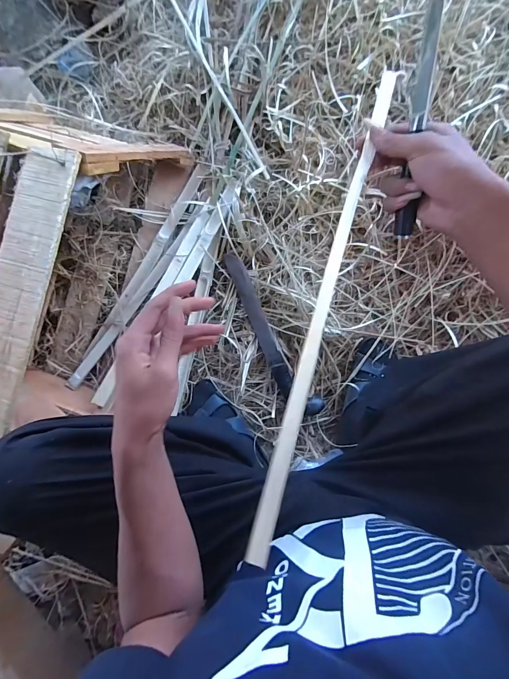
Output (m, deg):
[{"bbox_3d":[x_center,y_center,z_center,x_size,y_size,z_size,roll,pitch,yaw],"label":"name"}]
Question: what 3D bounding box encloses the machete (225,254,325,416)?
[{"bbox_3d":[0.024,-0.010,0.672,0.067,0.034,0.387,-30,83,-1],"label":"machete"}]

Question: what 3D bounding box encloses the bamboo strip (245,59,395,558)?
[{"bbox_3d":[0.070,-0.060,0.275,0.017,0.008,0.460,16,76,7],"label":"bamboo strip"}]

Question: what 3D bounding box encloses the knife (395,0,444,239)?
[{"bbox_3d":[0.154,-0.213,0.290,0.016,0.015,0.226,0,113,5],"label":"knife"}]

